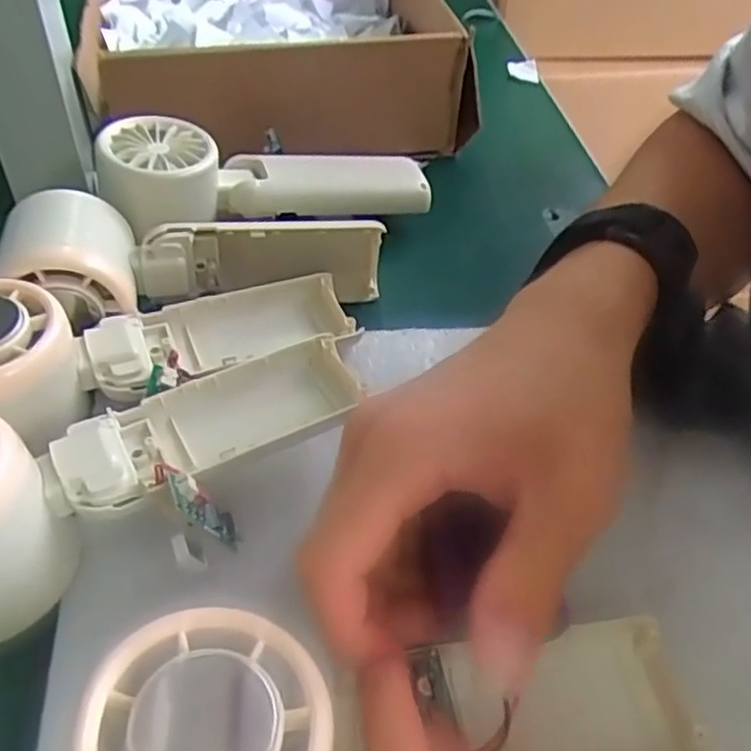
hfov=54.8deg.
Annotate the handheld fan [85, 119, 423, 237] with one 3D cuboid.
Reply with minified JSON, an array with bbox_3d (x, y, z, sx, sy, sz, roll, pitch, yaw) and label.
[{"bbox_3d":[-0.050,-0.099,0.364,0.164,0.038,0.047,-4,43,-23],"label":"handheld fan"}]

